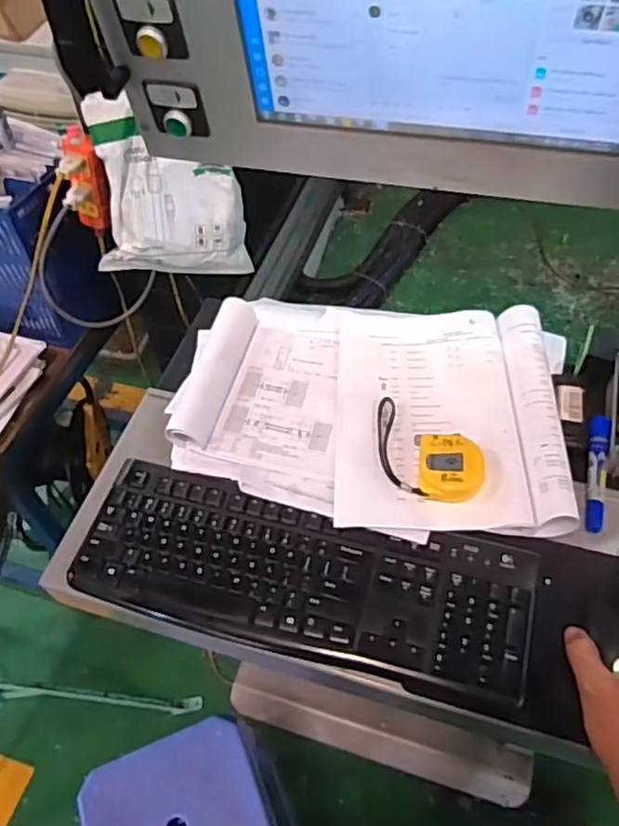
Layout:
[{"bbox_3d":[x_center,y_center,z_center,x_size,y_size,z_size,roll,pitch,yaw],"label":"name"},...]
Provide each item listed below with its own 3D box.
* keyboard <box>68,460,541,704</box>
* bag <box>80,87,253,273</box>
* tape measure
[{"bbox_3d":[-0.010,0.154,0.644,0.439,0.028,0.141,12,53,12],"label":"keyboard"},{"bbox_3d":[-0.210,-0.314,0.967,0.204,0.240,0.105,3,52,5],"label":"bag"},{"bbox_3d":[0.114,0.039,0.686,0.076,0.034,0.147,-39,60,-25],"label":"tape measure"}]

